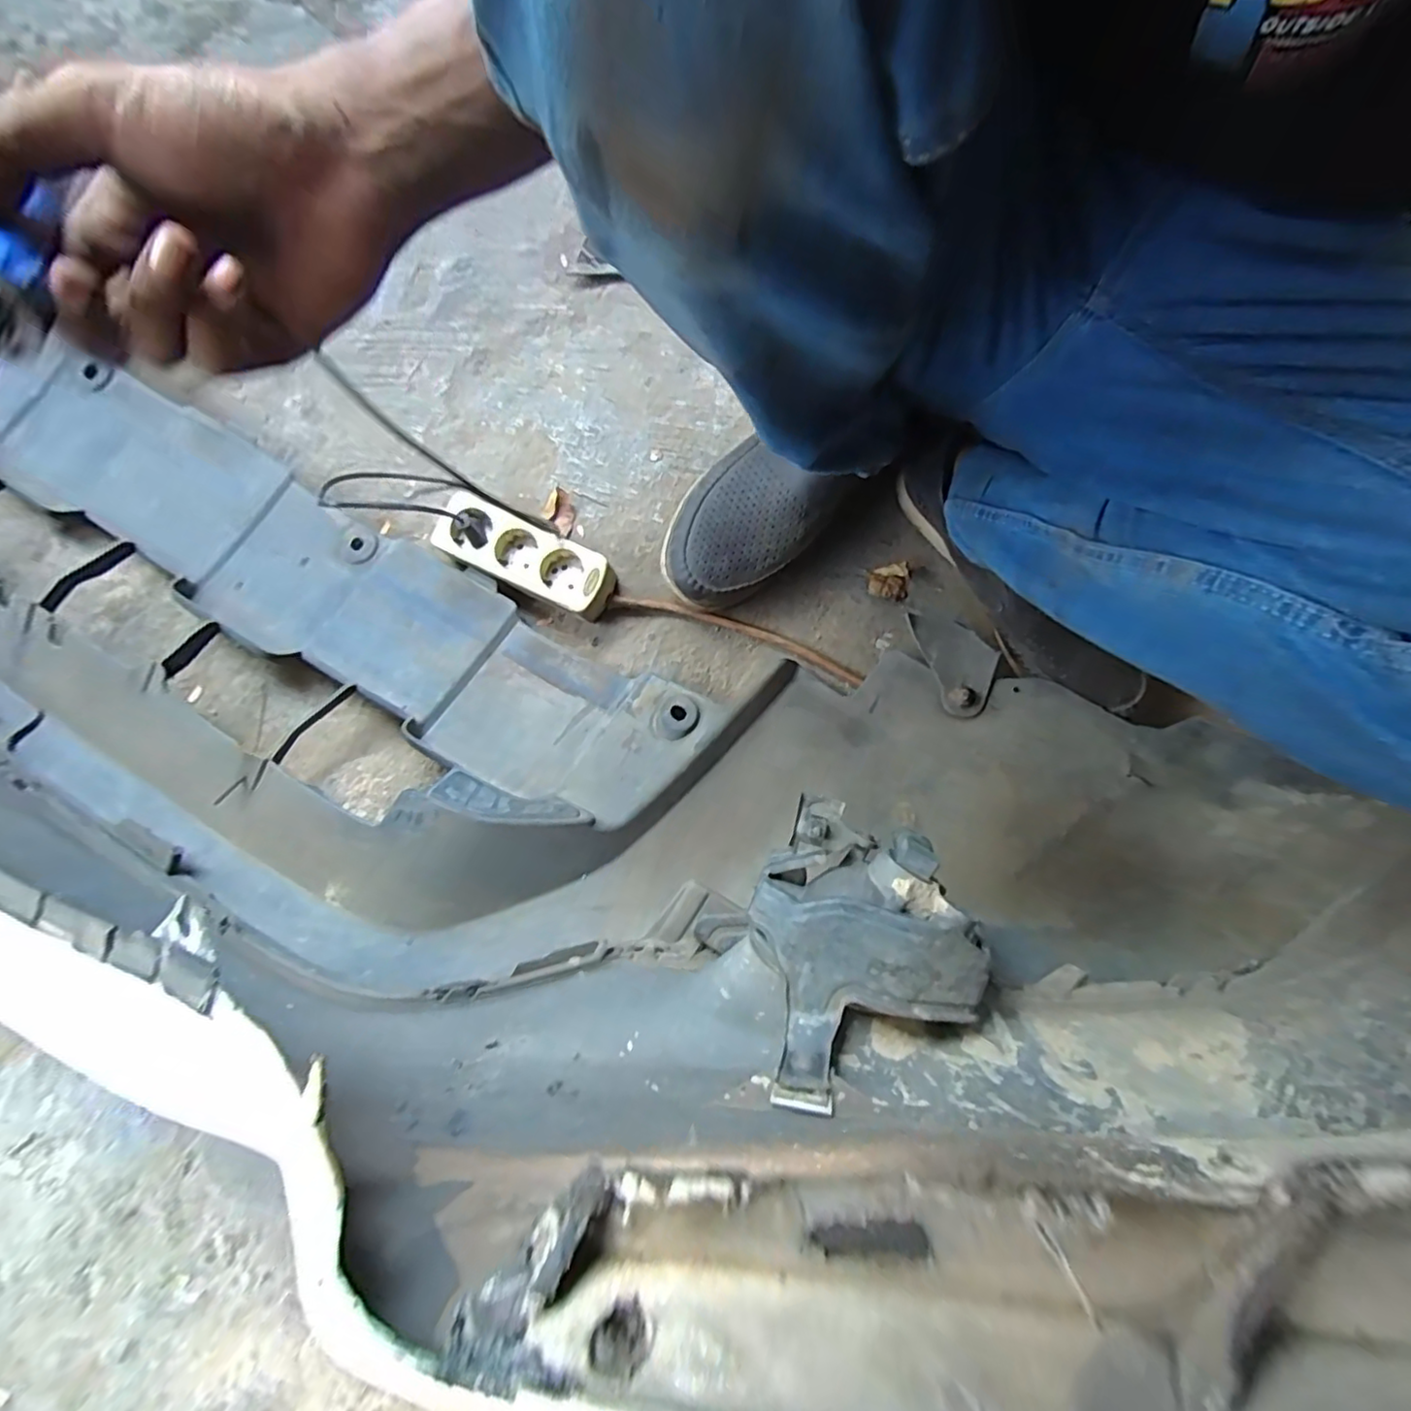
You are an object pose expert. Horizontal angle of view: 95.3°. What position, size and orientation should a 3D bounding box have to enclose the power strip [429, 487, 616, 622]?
[{"bbox_3d":[-0.158,-0.130,0.562,0.159,0.035,0.056,27,78,6],"label":"power strip"}]

